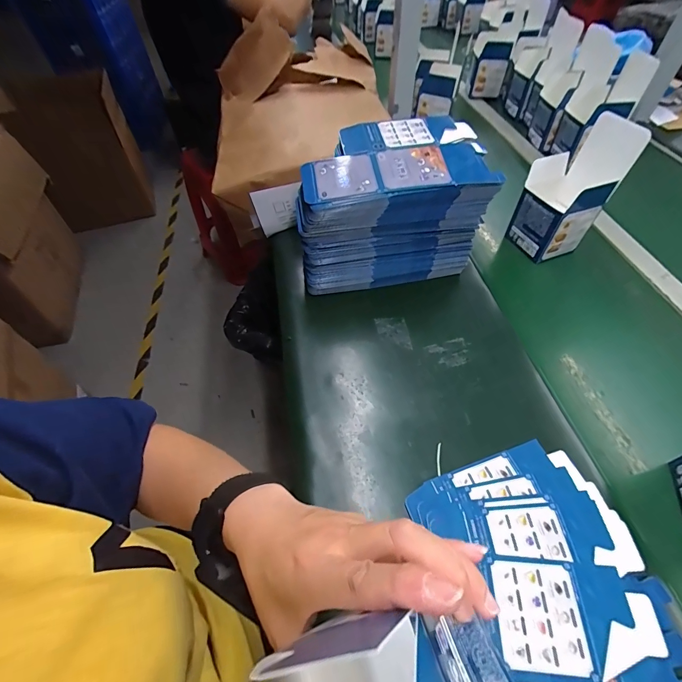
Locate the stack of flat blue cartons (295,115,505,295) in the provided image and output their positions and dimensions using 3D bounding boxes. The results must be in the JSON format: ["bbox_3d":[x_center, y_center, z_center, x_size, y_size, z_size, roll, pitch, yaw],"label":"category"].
[{"bbox_3d":[0.063,-0.193,0.529,0.251,0.180,0.148,-9,53,-4],"label":"stack of flat blue cartons"}]

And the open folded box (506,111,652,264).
[{"bbox_3d":[0.335,-0.227,0.534,0.088,0.181,0.098,-25,55,-15],"label":"open folded box"}]

